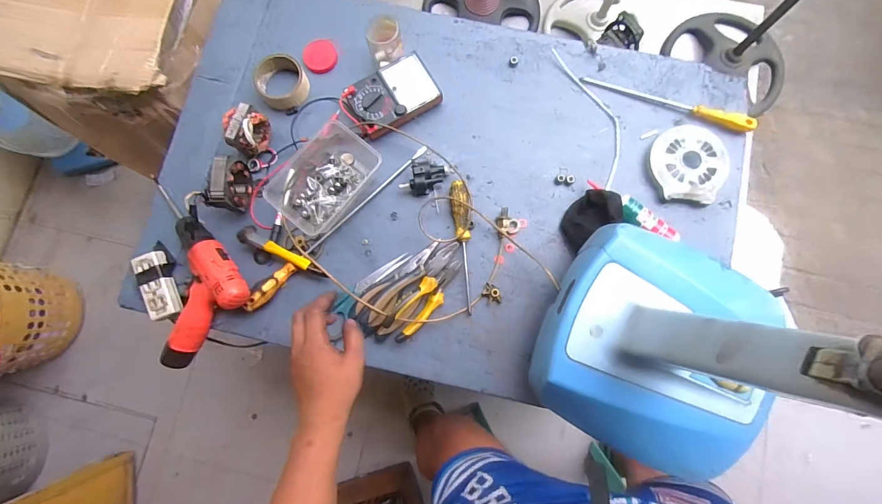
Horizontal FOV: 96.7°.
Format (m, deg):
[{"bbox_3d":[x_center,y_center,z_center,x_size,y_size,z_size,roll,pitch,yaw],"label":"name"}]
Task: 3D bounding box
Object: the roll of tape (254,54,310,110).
[{"bbox_3d":[-0.282,-0.301,0.693,0.085,0.037,0.083,0,81,2],"label":"roll of tape"}]

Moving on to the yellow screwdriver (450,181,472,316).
[{"bbox_3d":[0.043,-0.011,0.646,0.030,0.028,0.214,-9,81,0],"label":"yellow screwdriver"}]

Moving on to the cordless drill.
[{"bbox_3d":[-0.414,0.063,0.630,0.204,0.073,0.168,-42,82,-4],"label":"cordless drill"}]

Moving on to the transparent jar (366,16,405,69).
[{"bbox_3d":[-0.096,-0.364,0.683,0.062,0.056,0.061,-8,81,1],"label":"transparent jar"}]

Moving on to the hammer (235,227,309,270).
[{"bbox_3d":[-0.270,-0.004,0.641,0.121,0.031,0.028,27,83,6],"label":"hammer"}]

